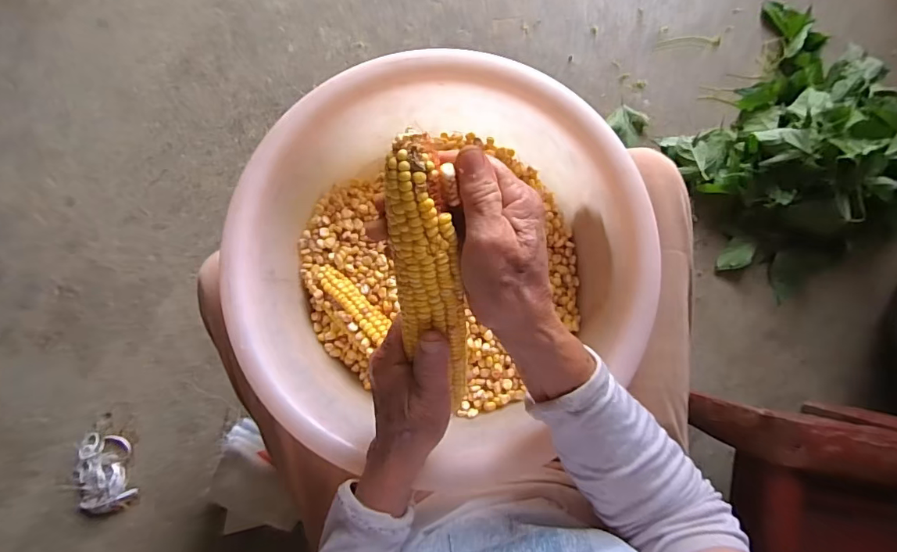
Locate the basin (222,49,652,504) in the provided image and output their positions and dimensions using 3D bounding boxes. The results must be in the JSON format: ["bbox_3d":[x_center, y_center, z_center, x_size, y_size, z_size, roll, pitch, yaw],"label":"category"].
[{"bbox_3d":[-0.015,-0.006,0.439,0.347,0.100,0.333,0,83,3],"label":"basin"}]

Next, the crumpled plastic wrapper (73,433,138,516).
[{"bbox_3d":[-0.589,0.340,0.799,0.090,0.027,0.134,-7,83,2],"label":"crumpled plastic wrapper"}]

